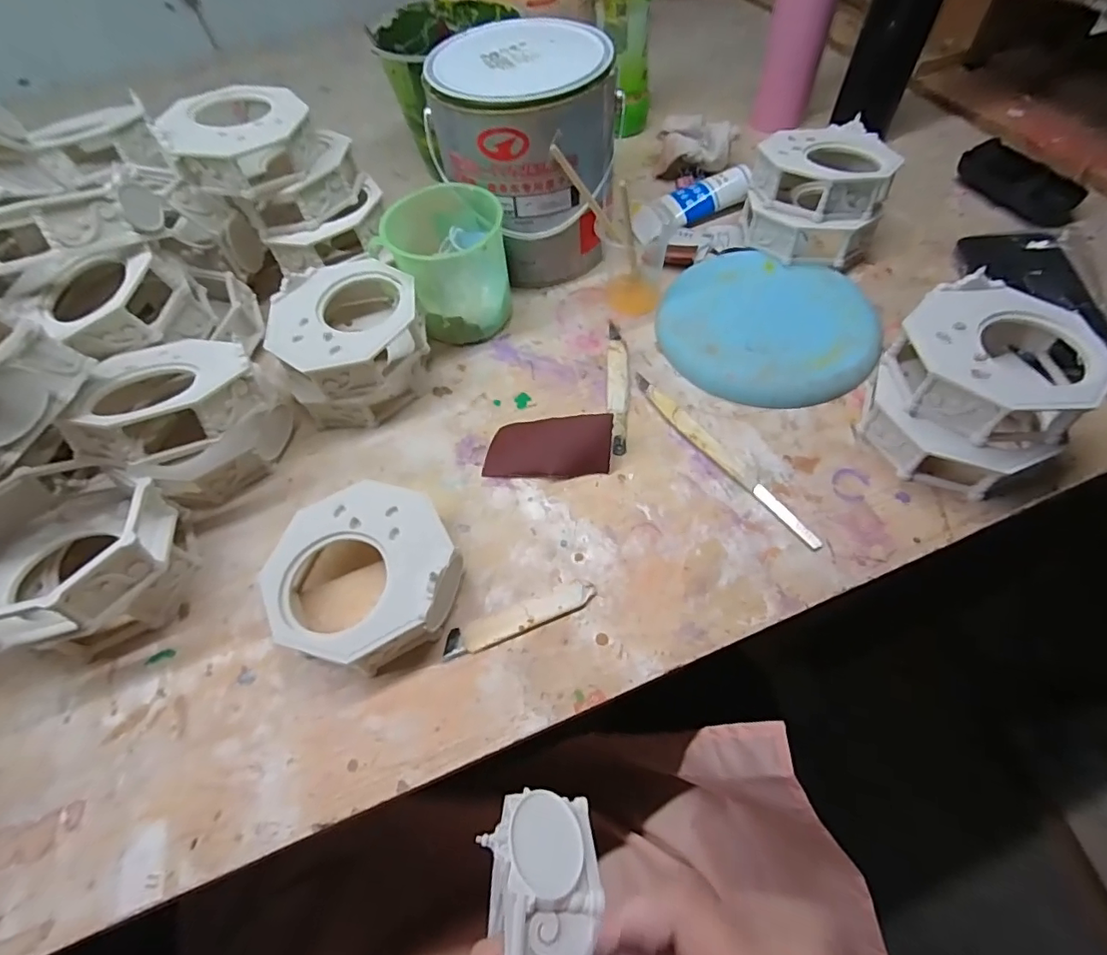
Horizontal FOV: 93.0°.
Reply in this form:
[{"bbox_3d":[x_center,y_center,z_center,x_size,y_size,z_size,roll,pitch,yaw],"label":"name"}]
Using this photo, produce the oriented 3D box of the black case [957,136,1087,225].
[{"bbox_3d":[0.458,-0.294,0.519,0.038,0.028,0.110,-29,60,-13],"label":"black case"}]

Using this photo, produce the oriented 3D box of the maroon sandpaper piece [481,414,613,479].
[{"bbox_3d":[-0.004,-0.022,0.400,0.096,0.010,0.045,-2,81,14],"label":"maroon sandpaper piece"}]

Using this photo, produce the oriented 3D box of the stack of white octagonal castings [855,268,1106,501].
[{"bbox_3d":[0.295,-0.062,0.364,0.140,0.072,0.124,-41,64,-19],"label":"stack of white octagonal castings"}]

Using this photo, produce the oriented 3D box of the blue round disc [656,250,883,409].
[{"bbox_3d":[0.182,-0.136,0.451,0.172,0.022,0.169,-2,58,3],"label":"blue round disc"}]

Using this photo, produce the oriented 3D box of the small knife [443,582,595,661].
[{"bbox_3d":[-0.022,0.092,0.342,0.103,0.004,0.017,-19,58,-7],"label":"small knife"}]

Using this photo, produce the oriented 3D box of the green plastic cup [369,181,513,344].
[{"bbox_3d":[-0.092,-0.184,0.459,0.104,0.096,0.103,-5,58,1],"label":"green plastic cup"}]

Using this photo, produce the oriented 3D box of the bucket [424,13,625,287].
[{"bbox_3d":[-0.024,-0.290,0.486,0.165,0.165,0.154,-1,58,4],"label":"bucket"}]

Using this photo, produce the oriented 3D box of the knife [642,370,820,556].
[{"bbox_3d":[0.122,-0.017,0.390,0.015,0.005,0.184,-32,61,-15],"label":"knife"}]

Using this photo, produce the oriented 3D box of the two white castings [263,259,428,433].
[{"bbox_3d":[-0.161,-0.109,0.430,0.116,0.076,0.114,-12,58,-3],"label":"two white castings"}]

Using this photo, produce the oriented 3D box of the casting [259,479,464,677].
[{"bbox_3d":[-0.123,0.063,0.349,0.116,0.040,0.114,12,60,12],"label":"casting"}]

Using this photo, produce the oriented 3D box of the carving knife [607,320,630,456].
[{"bbox_3d":[0.053,-0.078,0.433,0.018,0.008,0.136,1,58,5],"label":"carving knife"}]

